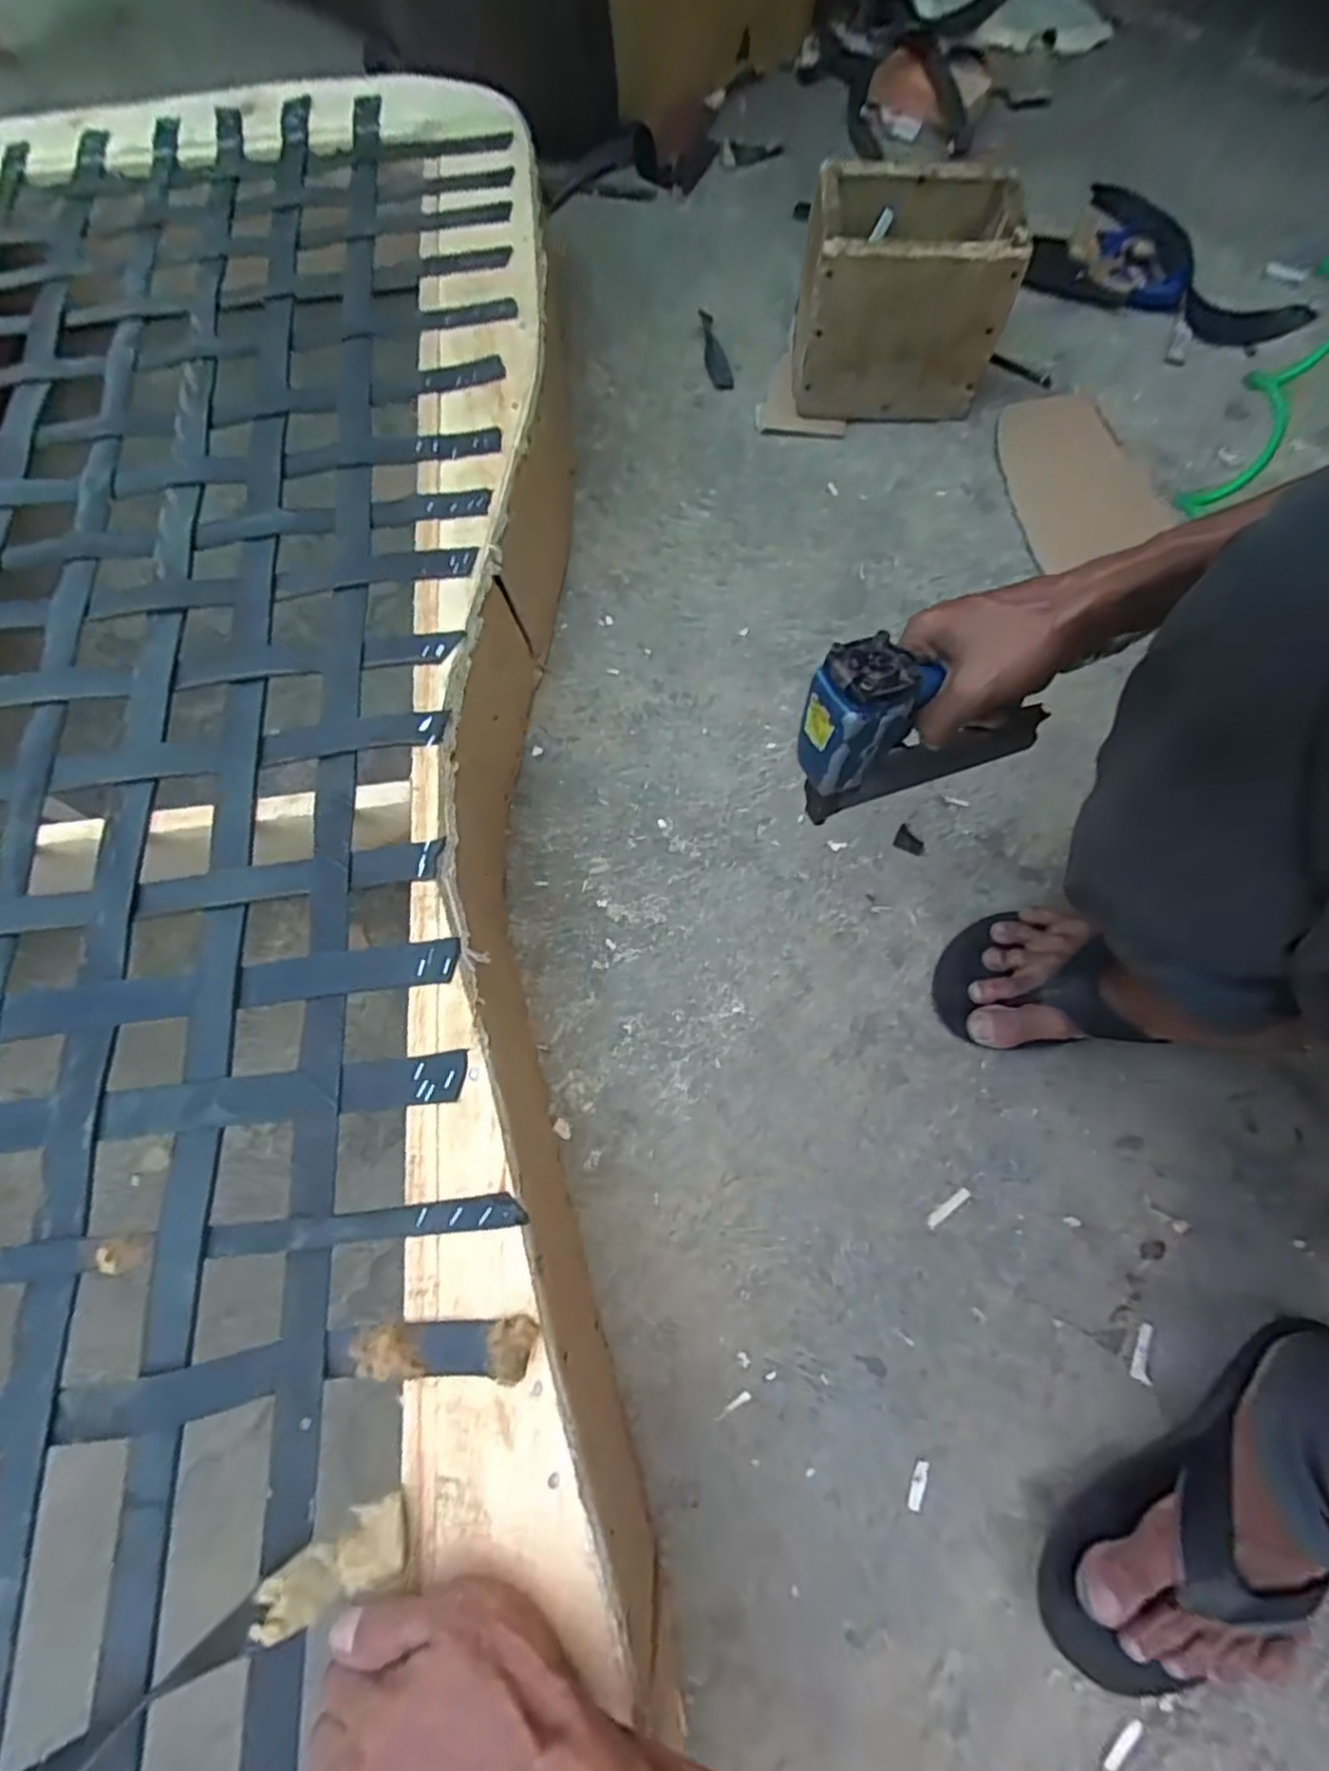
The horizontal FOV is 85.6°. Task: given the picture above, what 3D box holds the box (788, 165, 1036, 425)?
[{"bbox_3d":[0.247,-0.635,0.785,0.229,0.178,0.142,-5,69,0],"label":"box"}]

